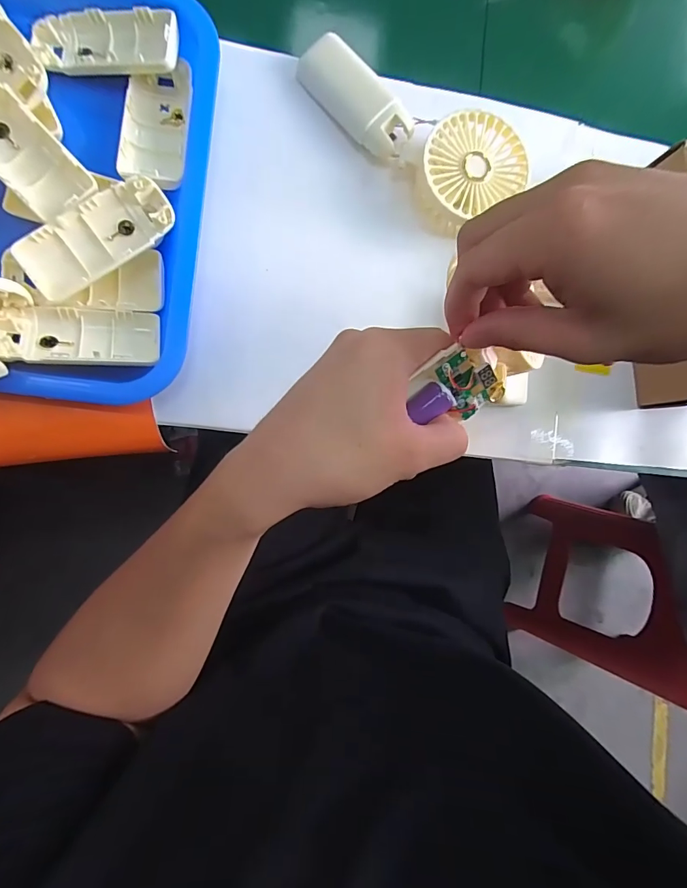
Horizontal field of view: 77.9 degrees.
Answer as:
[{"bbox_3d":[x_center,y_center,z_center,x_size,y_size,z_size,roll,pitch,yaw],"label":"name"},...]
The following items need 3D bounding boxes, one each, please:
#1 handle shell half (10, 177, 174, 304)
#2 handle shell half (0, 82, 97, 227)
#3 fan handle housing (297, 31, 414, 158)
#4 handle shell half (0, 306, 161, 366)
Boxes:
[{"bbox_3d":[-0.170,-0.143,0.300,0.104,0.023,0.046,-40,94,-8],"label":"handle shell half"},{"bbox_3d":[-0.223,-0.203,0.291,0.044,0.016,0.110,-45,94,-8],"label":"handle shell half"},{"bbox_3d":[0.010,-0.282,0.343,0.035,0.025,0.104,-43,94,-8],"label":"fan handle housing"},{"bbox_3d":[-0.184,-0.075,0.295,0.103,0.026,0.043,0,88,-9],"label":"handle shell half"}]

